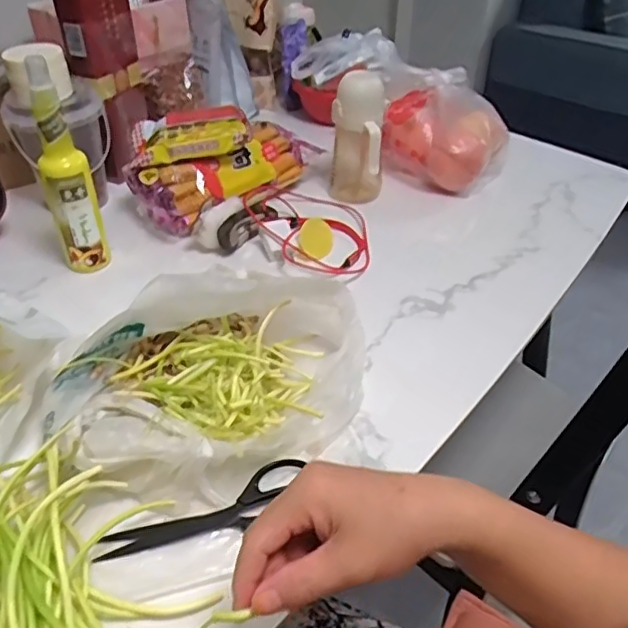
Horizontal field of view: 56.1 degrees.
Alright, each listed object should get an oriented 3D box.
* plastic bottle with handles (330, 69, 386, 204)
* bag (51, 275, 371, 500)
[{"bbox_3d":[0.060,-0.236,0.799,0.072,0.163,0.061,4,40,4],"label":"plastic bottle with handles"},{"bbox_3d":[-0.086,0.047,0.519,0.274,0.086,0.189,-25,46,-28],"label":"bag"}]

